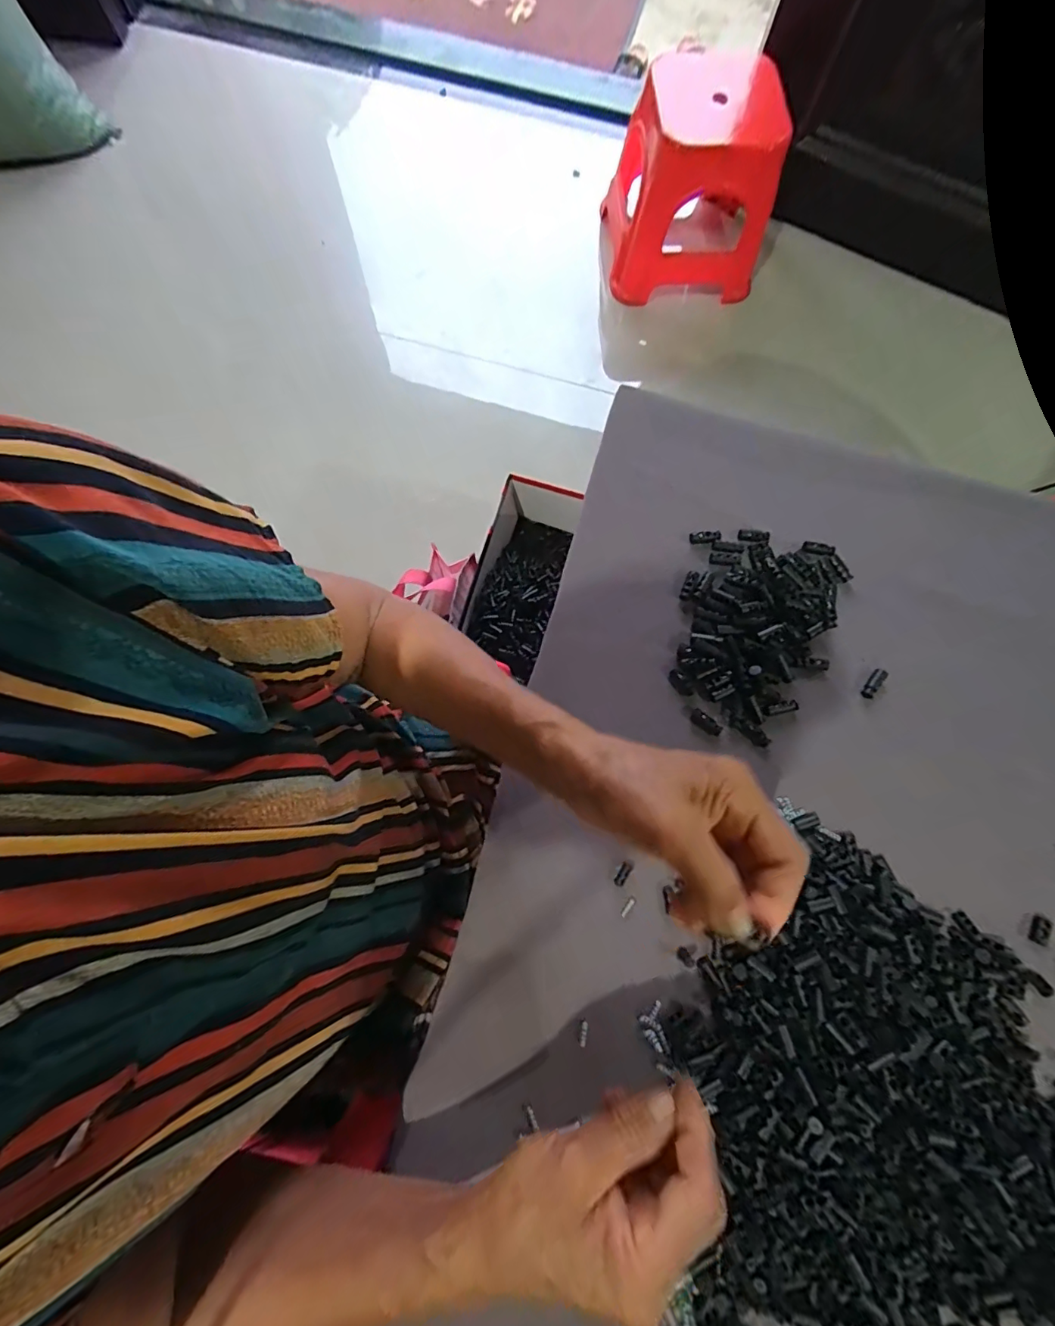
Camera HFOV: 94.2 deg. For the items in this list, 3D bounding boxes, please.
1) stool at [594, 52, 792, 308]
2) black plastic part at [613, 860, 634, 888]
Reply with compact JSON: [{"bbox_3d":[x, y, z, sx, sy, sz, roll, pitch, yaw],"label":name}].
[{"bbox_3d":[0.330,-0.978,1.019,0.286,0.304,0.307,-5,77,-3],"label":"stool"},{"bbox_3d":[0.069,0.149,0.348,0.008,0.005,0.020,36,79,7],"label":"black plastic part"}]

